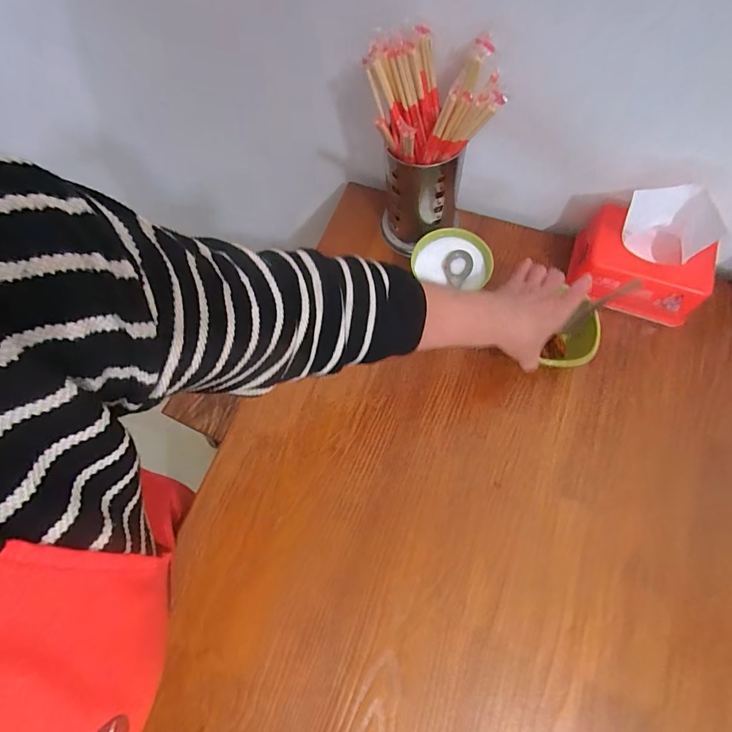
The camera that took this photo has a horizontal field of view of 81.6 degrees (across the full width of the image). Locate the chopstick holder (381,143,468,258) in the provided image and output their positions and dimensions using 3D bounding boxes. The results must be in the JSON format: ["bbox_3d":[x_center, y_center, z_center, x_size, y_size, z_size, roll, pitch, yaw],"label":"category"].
[{"bbox_3d":[0.076,-0.237,0.591,0.104,0.175,0.081,6,69,4],"label":"chopstick holder"}]

